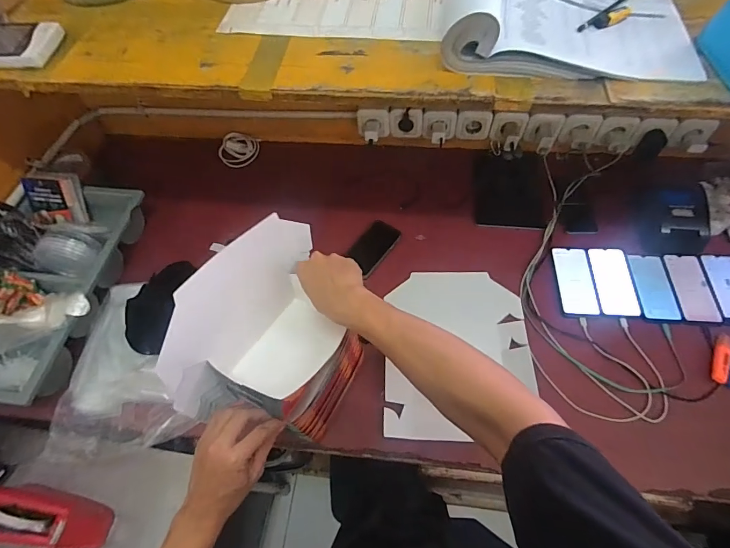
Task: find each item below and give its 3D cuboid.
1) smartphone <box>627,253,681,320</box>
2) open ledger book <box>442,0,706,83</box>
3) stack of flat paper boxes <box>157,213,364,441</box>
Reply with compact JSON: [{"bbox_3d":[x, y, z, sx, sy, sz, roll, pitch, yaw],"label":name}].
[{"bbox_3d":[0.607,0.027,0.816,0.079,0.013,0.152,4,59,6],"label":"smartphone"},{"bbox_3d":[0.288,-0.377,0.545,0.341,0.076,0.220,5,59,7],"label":"open ledger book"},{"bbox_3d":[-0.109,0.095,0.563,0.139,0.308,0.279,23,63,16],"label":"stack of flat paper boxes"}]

